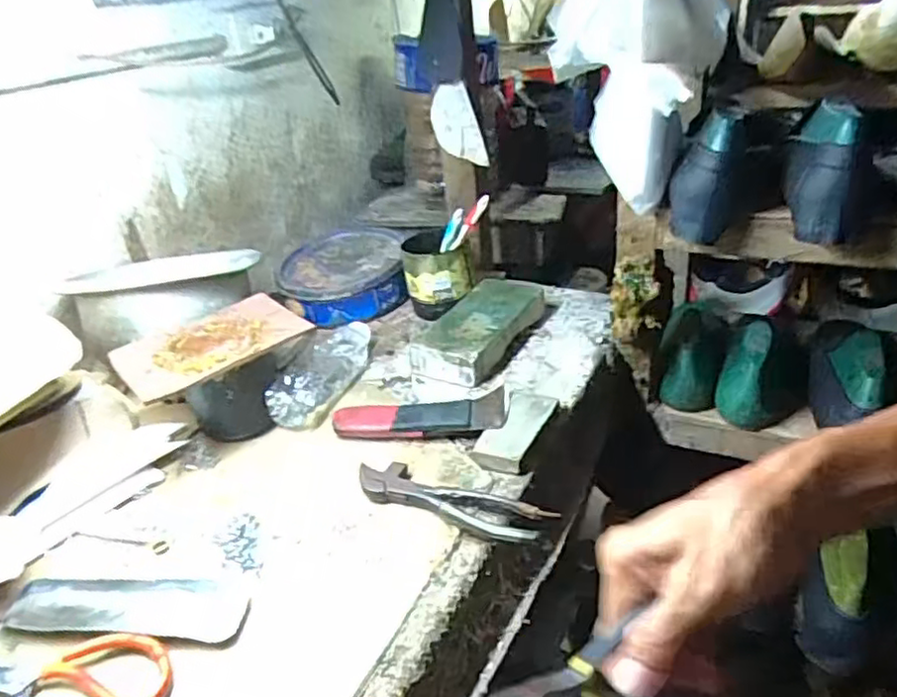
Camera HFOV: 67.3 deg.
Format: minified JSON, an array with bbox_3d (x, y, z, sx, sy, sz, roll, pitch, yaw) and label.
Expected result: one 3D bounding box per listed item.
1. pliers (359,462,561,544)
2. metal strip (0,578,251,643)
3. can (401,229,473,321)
[{"bbox_3d":[0.000,0.130,0.579,0.179,0.021,0.045,12,34,29],"label":"pliers"},{"bbox_3d":[-0.254,0.204,0.530,0.190,0.008,0.051,-1,30,8],"label":"metal strip"},{"bbox_3d":[-0.016,-0.099,0.887,0.083,0.087,0.094,-9,29,-5],"label":"can"}]

